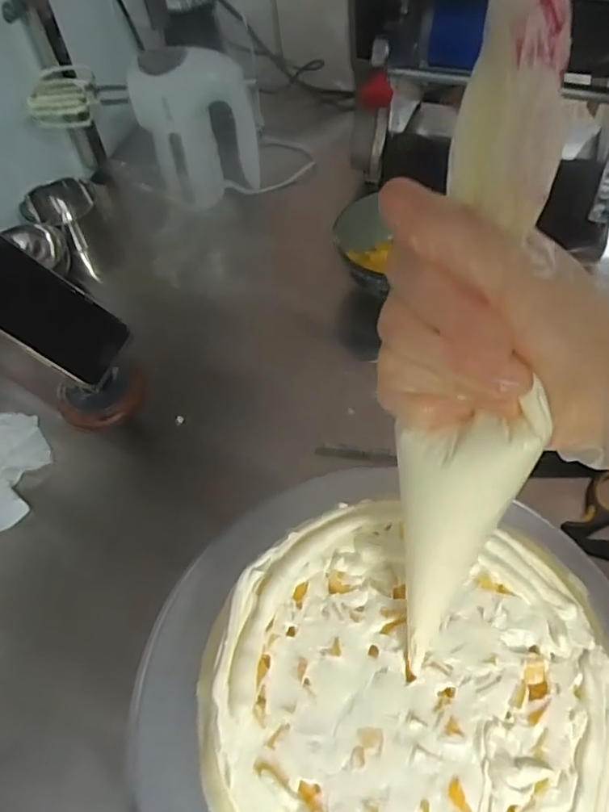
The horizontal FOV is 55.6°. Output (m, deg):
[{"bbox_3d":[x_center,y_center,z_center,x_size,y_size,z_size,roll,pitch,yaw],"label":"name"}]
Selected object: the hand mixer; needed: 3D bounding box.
[{"bbox_3d":[-0.197,-0.350,0.742,0.266,0.174,0.093,3,56,7],"label":"hand mixer"}]

